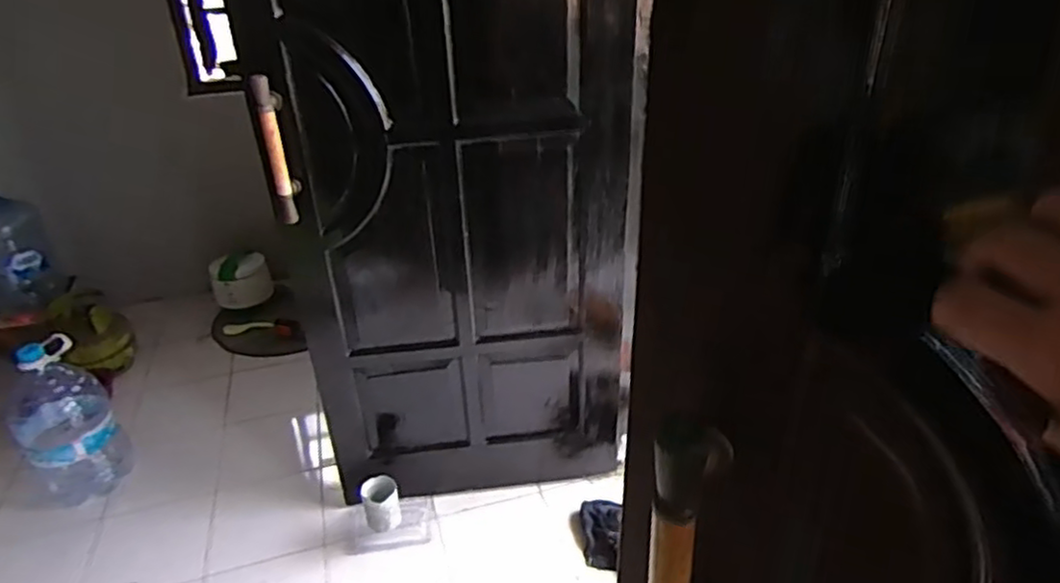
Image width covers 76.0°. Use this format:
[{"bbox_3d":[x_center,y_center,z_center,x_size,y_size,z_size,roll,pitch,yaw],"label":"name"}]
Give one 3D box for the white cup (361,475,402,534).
[{"bbox_3d":[-0.382,0.552,1.752,0.092,0.136,0.070,-12,31,-16],"label":"white cup"}]

